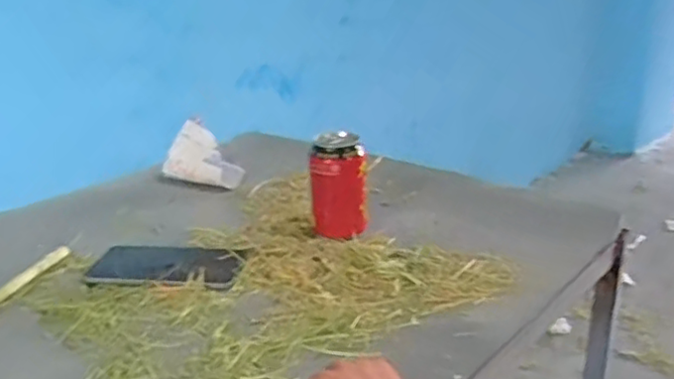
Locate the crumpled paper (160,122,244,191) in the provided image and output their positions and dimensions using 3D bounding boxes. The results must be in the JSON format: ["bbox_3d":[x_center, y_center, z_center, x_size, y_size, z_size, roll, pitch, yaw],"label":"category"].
[{"bbox_3d":[-0.190,-0.049,0.962,0.107,0.074,0.071,6,23,19],"label":"crumpled paper"}]

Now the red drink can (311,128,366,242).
[{"bbox_3d":[0.003,-0.002,0.761,0.063,0.113,0.057,-2,22,-2],"label":"red drink can"}]

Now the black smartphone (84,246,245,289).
[{"bbox_3d":[-0.179,0.078,0.710,0.158,0.013,0.074,2,22,8],"label":"black smartphone"}]

